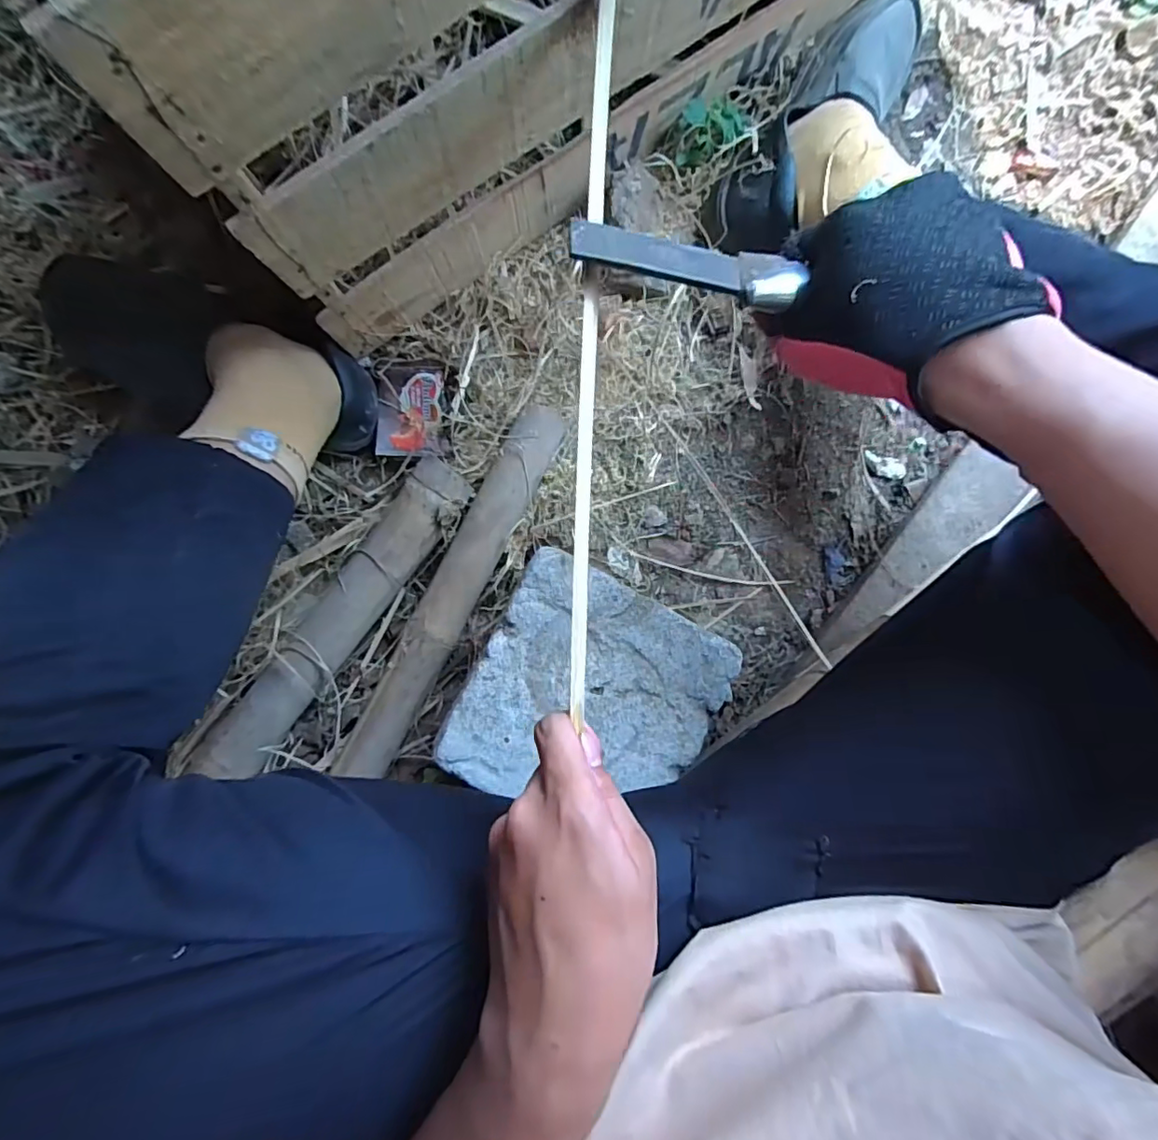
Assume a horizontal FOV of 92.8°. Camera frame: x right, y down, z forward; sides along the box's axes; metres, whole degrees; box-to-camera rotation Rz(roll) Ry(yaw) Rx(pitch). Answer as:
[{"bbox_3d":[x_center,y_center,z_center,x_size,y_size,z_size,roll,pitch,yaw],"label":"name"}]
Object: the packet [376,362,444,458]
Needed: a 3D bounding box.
[{"bbox_3d":[-0.160,-0.152,0.525,0.061,0.010,0.084,2,93,-1],"label":"packet"}]

